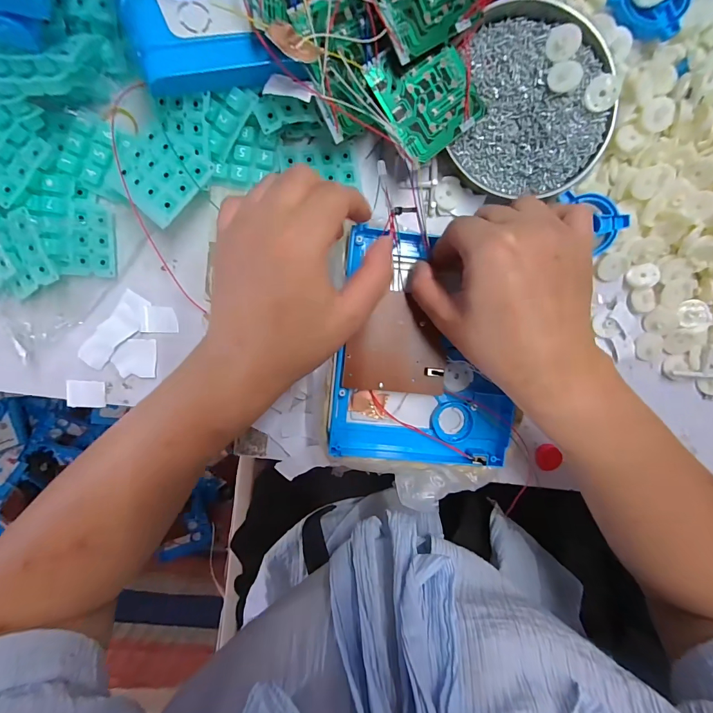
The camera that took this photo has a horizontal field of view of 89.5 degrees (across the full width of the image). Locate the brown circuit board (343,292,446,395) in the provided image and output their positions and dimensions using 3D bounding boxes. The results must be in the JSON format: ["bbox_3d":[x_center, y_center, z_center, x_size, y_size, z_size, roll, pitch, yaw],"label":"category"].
[{"bbox_3d":[0.029,-0.009,0.260,0.072,0.005,0.069,4,95,-4],"label":"brown circuit board"}]

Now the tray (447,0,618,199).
[{"bbox_3d":[0.133,-0.193,0.272,0.114,0.026,0.130,-3,96,-3],"label":"tray"}]

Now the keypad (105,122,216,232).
[{"bbox_3d":[-0.133,-0.123,0.238,0.060,0.008,0.053,38,83,8],"label":"keypad"}]

